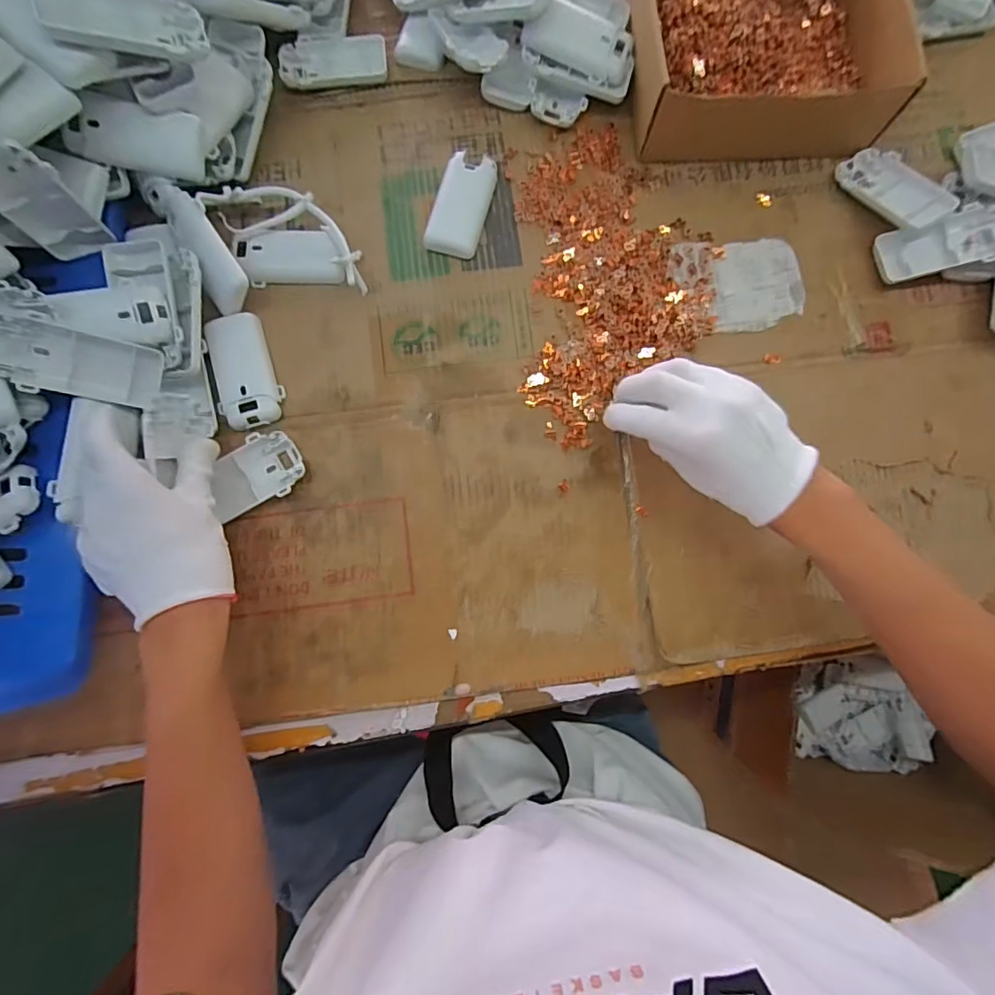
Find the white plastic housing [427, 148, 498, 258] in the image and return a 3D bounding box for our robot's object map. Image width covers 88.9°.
[{"bbox_3d":[-0.030,-0.251,0.435,0.042,0.016,0.089,15,83,2],"label":"white plastic housing"}]

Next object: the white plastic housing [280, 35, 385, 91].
[{"bbox_3d":[-0.148,-0.395,0.460,0.094,0.011,0.043,-10,83,-1],"label":"white plastic housing"}]

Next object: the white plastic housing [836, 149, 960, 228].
[{"bbox_3d":[0.340,-0.266,0.437,0.052,0.014,0.091,-31,66,1],"label":"white plastic housing"}]

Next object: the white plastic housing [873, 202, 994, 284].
[{"bbox_3d":[0.372,-0.211,0.422,0.093,0.017,0.046,-14,83,11],"label":"white plastic housing"}]

